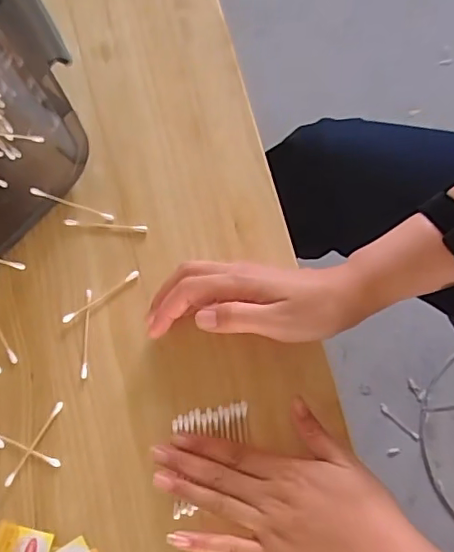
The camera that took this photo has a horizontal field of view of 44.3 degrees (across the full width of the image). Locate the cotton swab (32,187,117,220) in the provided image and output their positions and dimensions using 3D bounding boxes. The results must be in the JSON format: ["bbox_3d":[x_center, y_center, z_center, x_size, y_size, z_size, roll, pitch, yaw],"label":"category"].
[{"bbox_3d":[-0.133,-0.062,0.482,0.073,0.010,0.007,19,75,-8],"label":"cotton swab"}]

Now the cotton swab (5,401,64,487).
[{"bbox_3d":[-0.151,0.130,0.436,0.006,0.004,0.072,30,77,8],"label":"cotton swab"}]

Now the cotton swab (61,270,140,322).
[{"bbox_3d":[-0.104,0.017,0.464,0.073,0.006,0.007,-35,77,-9],"label":"cotton swab"}]

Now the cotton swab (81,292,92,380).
[{"bbox_3d":[-0.115,0.046,0.456,0.005,0.004,0.072,0,75,0],"label":"cotton swab"}]

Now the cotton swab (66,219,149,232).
[{"bbox_3d":[-0.104,-0.044,0.479,0.071,0.004,0.006,5,75,2],"label":"cotton swab"}]

